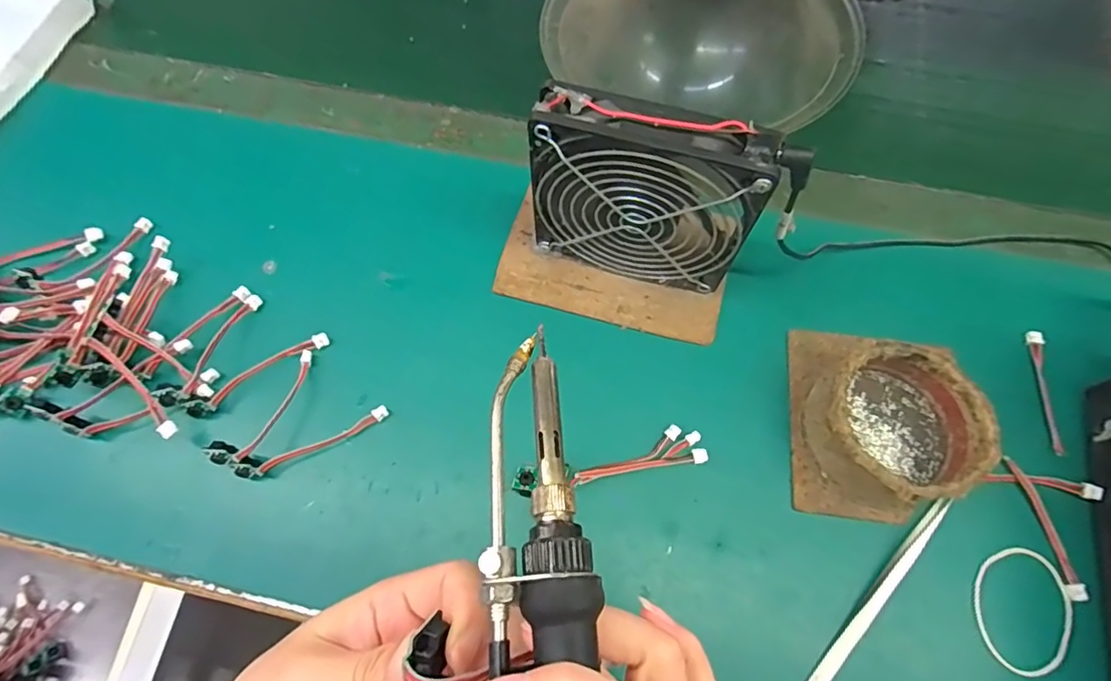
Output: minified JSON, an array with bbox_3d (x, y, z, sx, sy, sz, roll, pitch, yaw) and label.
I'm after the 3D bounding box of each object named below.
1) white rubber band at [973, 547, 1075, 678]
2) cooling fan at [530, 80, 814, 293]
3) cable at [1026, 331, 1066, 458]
[{"bbox_3d":[0.246,0.142,0.292,0.050,0.005,0.062,28,71,10],"label":"white rubber band"},{"bbox_3d":[0.051,-0.076,0.310,0.125,0.128,0.031,12,71,6],"label":"cooling fan"},{"bbox_3d":[0.296,0.030,0.334,0.008,0.004,0.076,7,70,4],"label":"cable"}]

